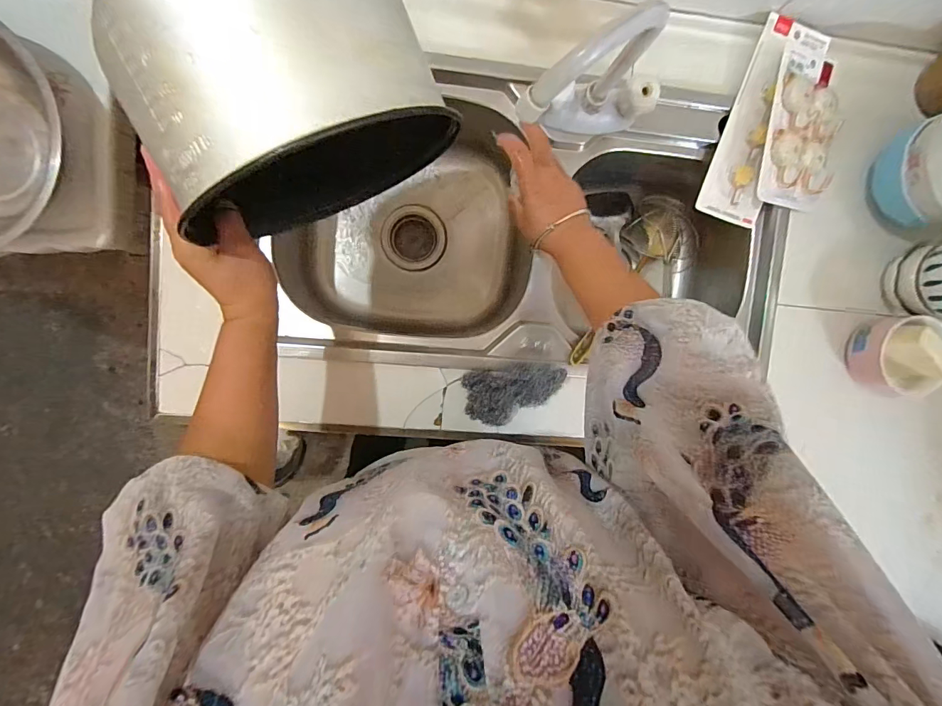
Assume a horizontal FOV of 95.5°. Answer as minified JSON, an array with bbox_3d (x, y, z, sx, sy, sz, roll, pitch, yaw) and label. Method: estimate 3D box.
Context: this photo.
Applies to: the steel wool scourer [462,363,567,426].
[{"bbox_3d":[0.057,0.052,0.573,0.128,0.046,0.072,-11,97,-4],"label":"steel wool scourer"}]

